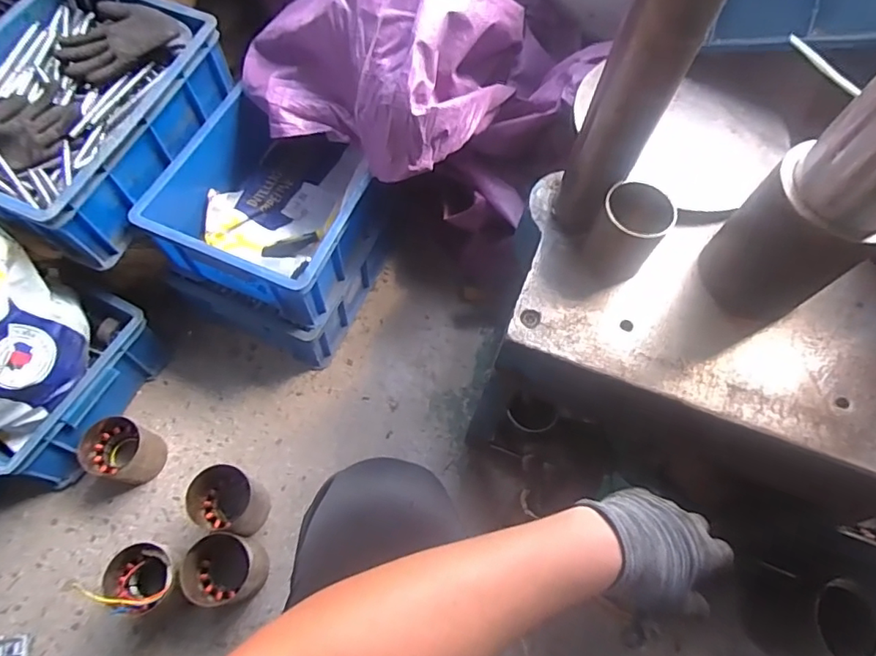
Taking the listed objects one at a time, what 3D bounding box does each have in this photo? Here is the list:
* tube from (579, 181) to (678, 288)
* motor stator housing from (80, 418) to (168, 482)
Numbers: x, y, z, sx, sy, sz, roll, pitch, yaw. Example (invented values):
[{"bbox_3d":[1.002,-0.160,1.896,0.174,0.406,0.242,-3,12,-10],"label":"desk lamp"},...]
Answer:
[{"bbox_3d":[0.194,-0.093,0.561,0.066,0.098,0.060,1,65,-3],"label":"tube"},{"bbox_3d":[-0.532,0.210,0.909,0.100,0.095,0.092,1,65,-3],"label":"motor stator housing"}]

